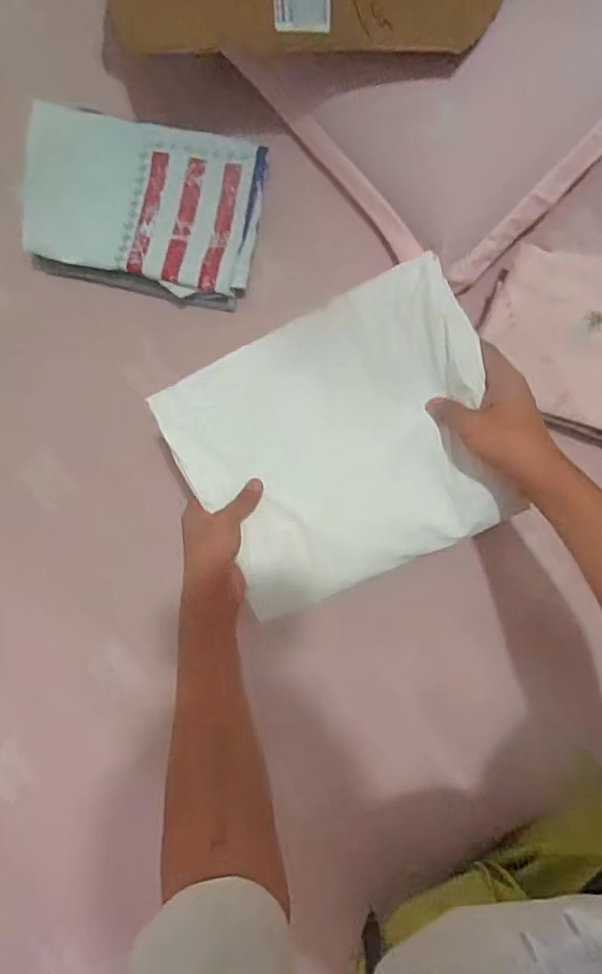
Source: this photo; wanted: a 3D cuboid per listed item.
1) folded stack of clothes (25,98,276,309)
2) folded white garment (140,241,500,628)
[{"bbox_3d":[-0.183,-0.321,0.663,0.266,0.051,0.180,14,91,7],"label":"folded stack of clothes"},{"bbox_3d":[0.035,-0.037,0.528,0.272,0.049,0.238,-25,87,6],"label":"folded white garment"}]

